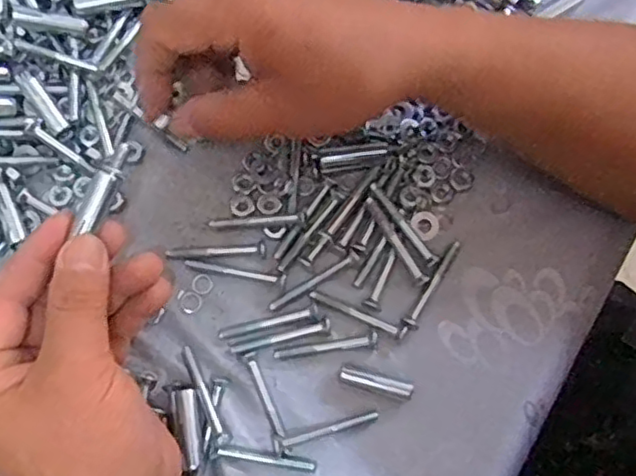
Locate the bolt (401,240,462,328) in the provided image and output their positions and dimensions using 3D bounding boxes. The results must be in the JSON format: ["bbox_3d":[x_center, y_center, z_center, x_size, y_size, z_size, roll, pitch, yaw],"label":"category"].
[{"bbox_3d":[0.064,0.026,0.359,0.008,0.007,0.056,31,77,7],"label":"bolt"}]

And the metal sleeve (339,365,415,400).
[{"bbox_3d":[0.031,0.076,0.343,0.039,0.008,0.009,17,75,3],"label":"metal sleeve"}]

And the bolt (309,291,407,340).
[{"bbox_3d":[0.021,0.042,0.354,0.055,0.004,0.007,22,76,5],"label":"bolt"}]

